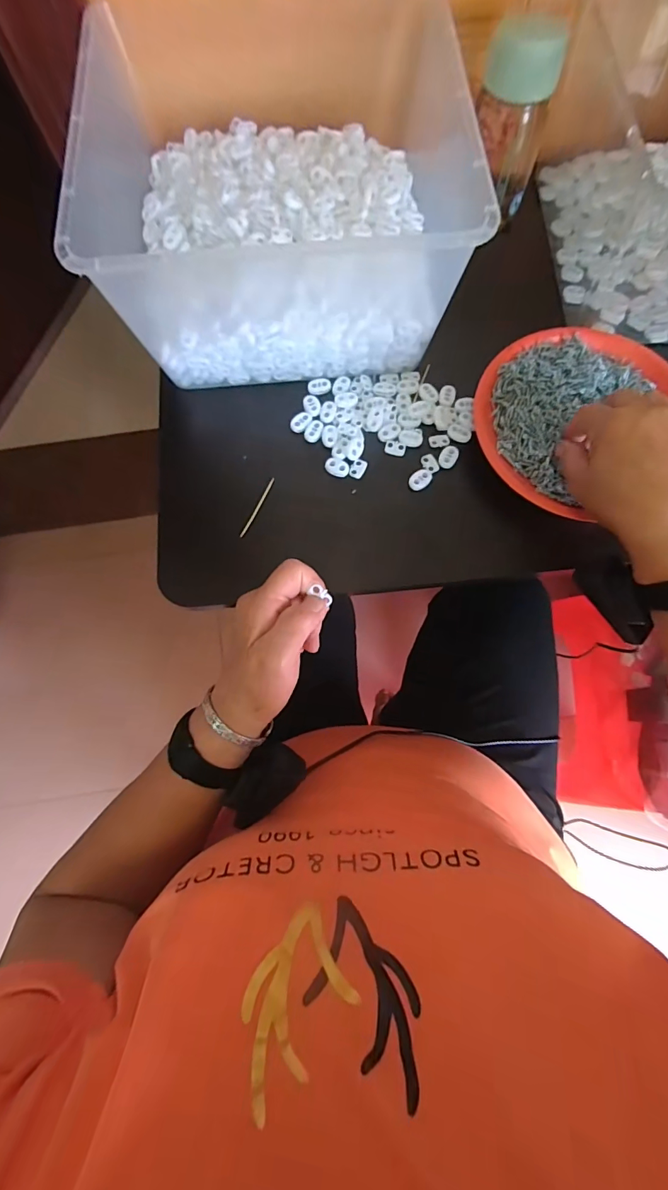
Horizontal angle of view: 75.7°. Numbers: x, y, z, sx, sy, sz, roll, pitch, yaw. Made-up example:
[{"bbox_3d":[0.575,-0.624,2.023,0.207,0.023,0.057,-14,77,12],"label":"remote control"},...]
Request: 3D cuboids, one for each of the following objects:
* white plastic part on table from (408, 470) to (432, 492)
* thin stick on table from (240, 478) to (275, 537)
[{"bbox_3d":[0.079,-0.106,0.393,0.017,0.004,0.023,39,78,10],"label":"white plastic part on table"},{"bbox_3d":[-0.069,-0.081,0.392,0.004,0.004,0.064,24,76,6],"label":"thin stick on table"}]

